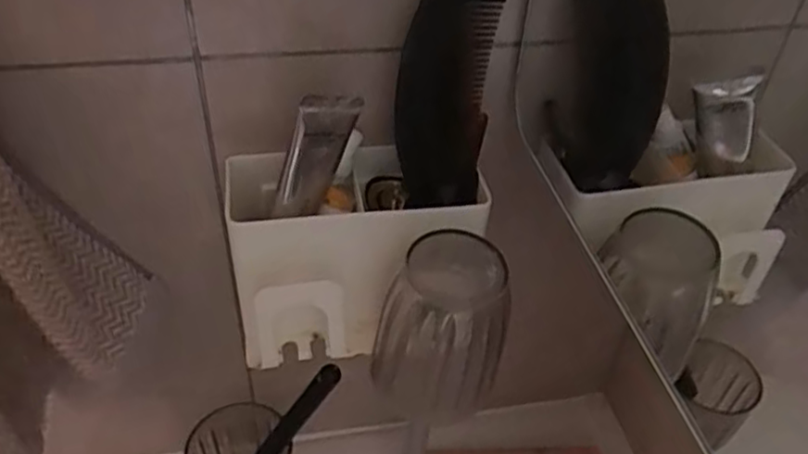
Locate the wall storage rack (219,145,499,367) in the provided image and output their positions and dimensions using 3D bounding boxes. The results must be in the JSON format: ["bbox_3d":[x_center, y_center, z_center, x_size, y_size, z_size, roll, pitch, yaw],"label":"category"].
[{"bbox_3d":[-0.027,0.020,0.408,0.142,0.106,0.095,-8,43,-11],"label":"wall storage rack"}]

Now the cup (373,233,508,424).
[{"bbox_3d":[0.023,0.058,0.367,0.056,0.095,0.055,2,42,-1],"label":"cup"}]

